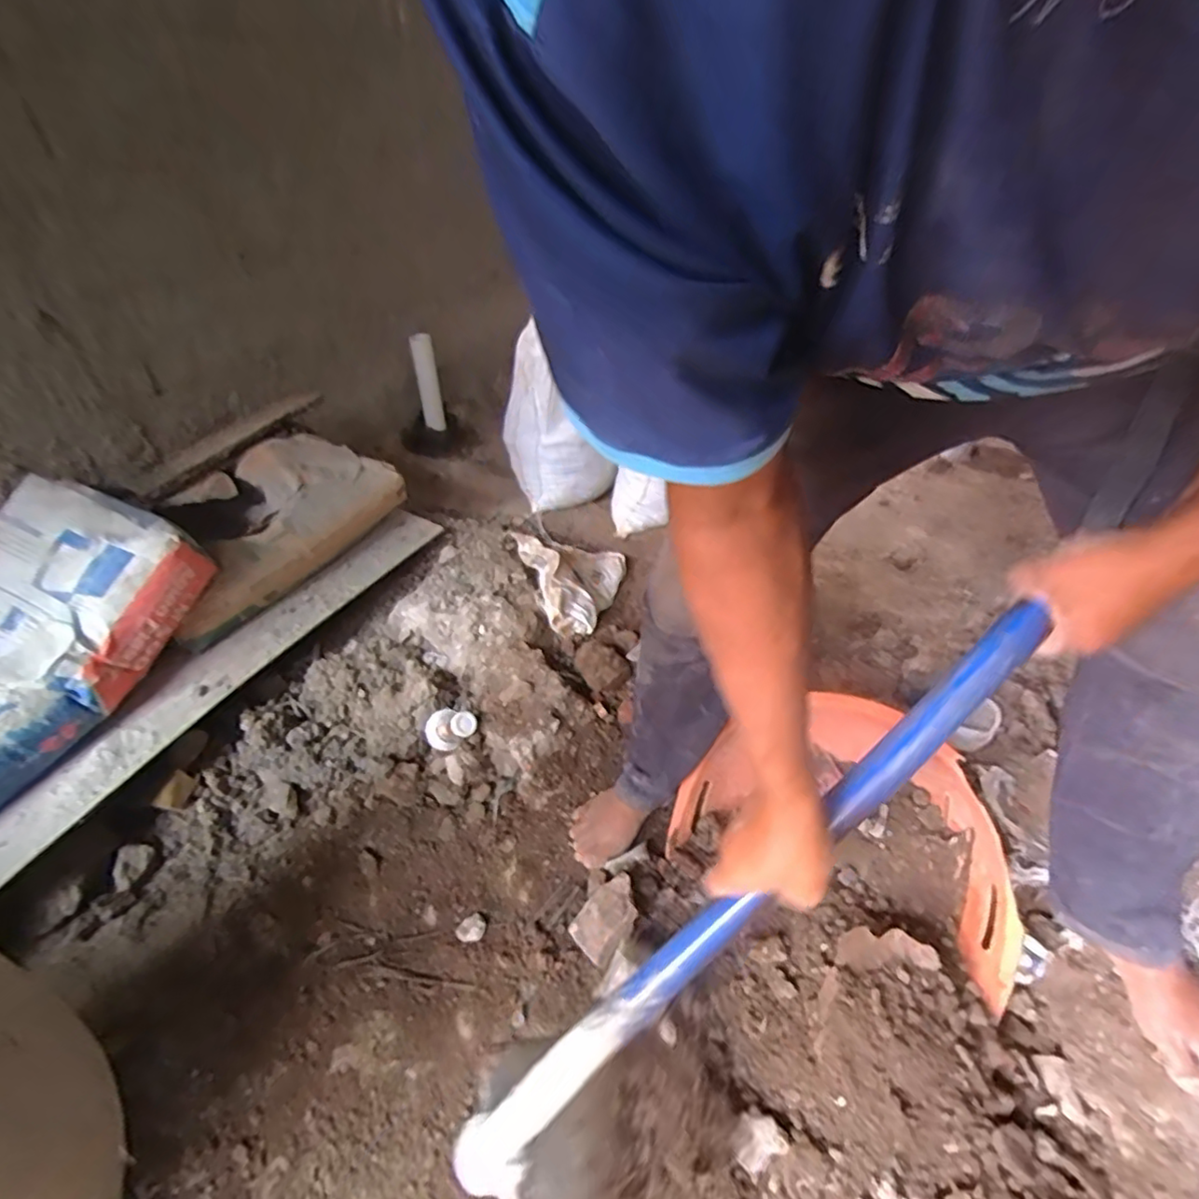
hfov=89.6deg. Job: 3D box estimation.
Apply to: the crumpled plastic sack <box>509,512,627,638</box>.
[{"bbox_3d":[-0.062,-0.104,1.395,0.237,0.097,0.437,-13,41,-14],"label":"crumpled plastic sack"}]

